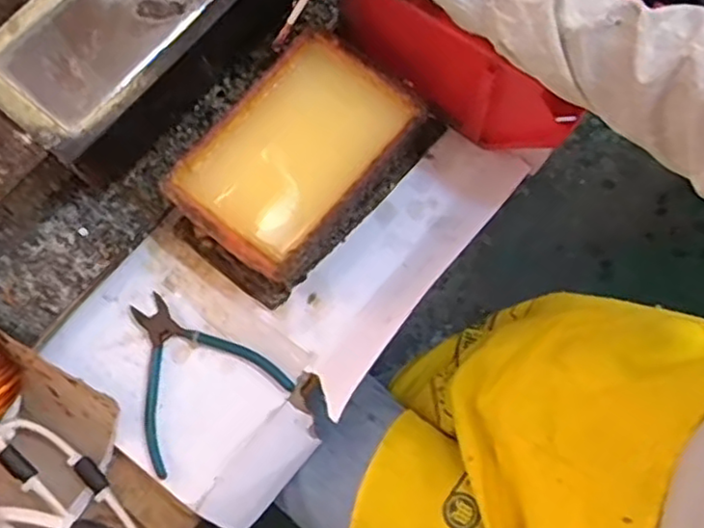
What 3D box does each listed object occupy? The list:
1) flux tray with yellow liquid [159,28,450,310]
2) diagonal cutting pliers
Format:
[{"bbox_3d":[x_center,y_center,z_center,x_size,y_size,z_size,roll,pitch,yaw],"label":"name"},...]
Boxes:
[{"bbox_3d":[-0.044,-0.089,0.580,0.136,0.071,0.224,39,78,12],"label":"flux tray with yellow liquid"},{"bbox_3d":[-0.137,0.082,0.561,0.126,0.012,0.135,-31,75,-8],"label":"diagonal cutting pliers"}]

